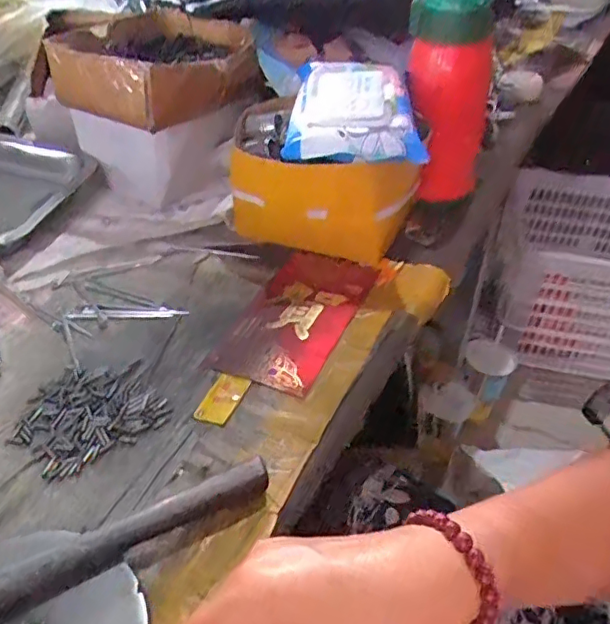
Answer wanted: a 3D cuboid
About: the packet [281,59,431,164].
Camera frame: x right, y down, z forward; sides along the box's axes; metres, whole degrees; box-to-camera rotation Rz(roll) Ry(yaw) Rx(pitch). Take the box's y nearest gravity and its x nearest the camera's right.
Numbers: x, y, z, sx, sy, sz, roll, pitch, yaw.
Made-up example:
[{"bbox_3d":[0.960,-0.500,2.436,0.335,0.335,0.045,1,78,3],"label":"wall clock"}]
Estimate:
[{"bbox_3d":[0.042,-0.175,0.486,0.105,0.030,0.144,4,41,2],"label":"packet"}]

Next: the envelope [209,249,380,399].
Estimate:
[{"bbox_3d":[-0.004,-0.001,0.465,0.083,0.010,0.159,16,43,16],"label":"envelope"}]

